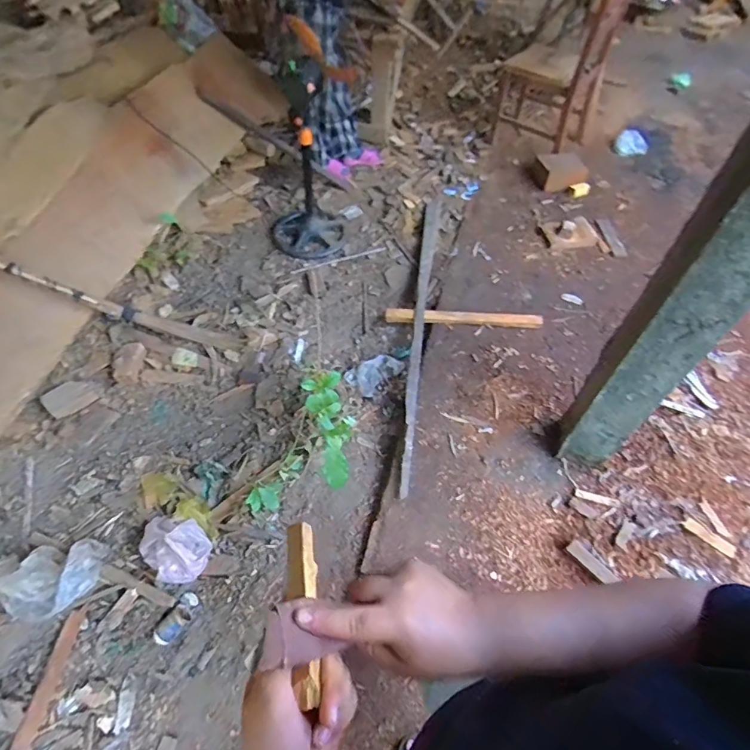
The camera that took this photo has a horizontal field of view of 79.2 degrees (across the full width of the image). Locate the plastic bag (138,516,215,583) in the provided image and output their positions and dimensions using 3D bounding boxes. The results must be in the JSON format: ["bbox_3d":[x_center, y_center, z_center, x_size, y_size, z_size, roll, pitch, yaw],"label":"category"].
[{"bbox_3d":[-0.637,0.543,1.443,0.233,0.092,0.178,34,60,23],"label":"plastic bag"}]

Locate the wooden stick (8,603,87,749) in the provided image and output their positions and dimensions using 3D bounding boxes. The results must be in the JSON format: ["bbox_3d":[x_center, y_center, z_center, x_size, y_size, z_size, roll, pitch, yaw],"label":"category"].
[{"bbox_3d":[-0.925,0.902,1.261,0.069,0.020,0.458,2,53,1],"label":"wooden stick"}]

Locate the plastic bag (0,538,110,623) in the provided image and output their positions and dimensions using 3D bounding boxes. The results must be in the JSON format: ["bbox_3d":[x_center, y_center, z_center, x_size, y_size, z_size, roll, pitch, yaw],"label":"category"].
[{"bbox_3d":[-0.988,0.620,1.390,0.291,0.095,0.208,-18,55,-13],"label":"plastic bag"}]

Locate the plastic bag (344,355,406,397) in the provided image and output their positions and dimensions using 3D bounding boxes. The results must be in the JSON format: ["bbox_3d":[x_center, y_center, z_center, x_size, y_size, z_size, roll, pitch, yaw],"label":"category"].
[{"bbox_3d":[0.006,-0.010,1.844,0.133,0.055,0.226,37,61,24],"label":"plastic bag"}]

